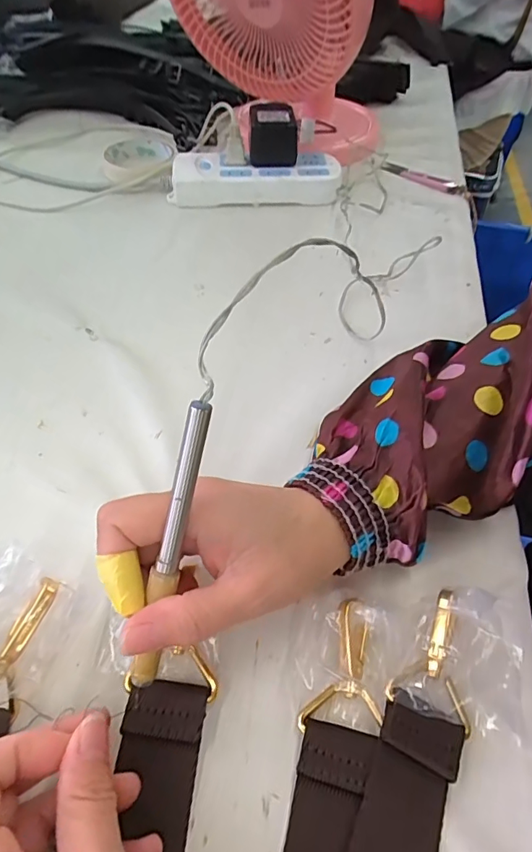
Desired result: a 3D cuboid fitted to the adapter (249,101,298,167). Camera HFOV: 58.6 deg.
[{"bbox_3d":[0.008,-0.316,0.516,0.049,0.047,0.054,0,51,-3],"label":"adapter"}]

